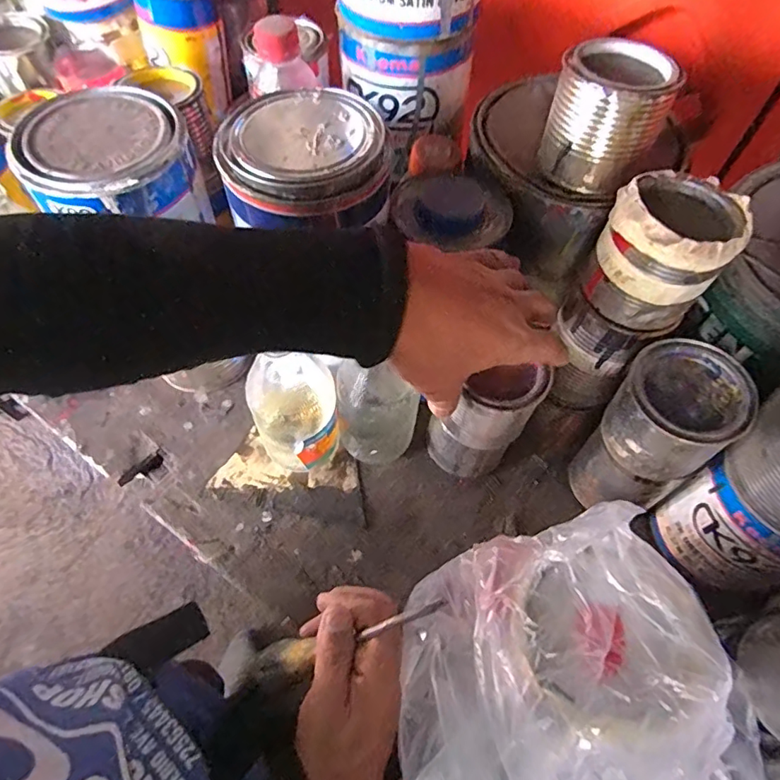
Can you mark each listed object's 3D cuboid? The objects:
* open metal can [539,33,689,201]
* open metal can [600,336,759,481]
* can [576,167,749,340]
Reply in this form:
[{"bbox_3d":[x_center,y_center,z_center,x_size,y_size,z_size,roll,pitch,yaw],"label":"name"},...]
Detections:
[{"bbox_3d":[0.141,-0.184,0.342,0.069,0.080,0.063,0,62,0],"label":"open metal can"},{"bbox_3d":[0.190,0.013,0.353,0.071,0.065,0.072,0,62,0],"label":"open metal can"},{"bbox_3d":[0.170,-0.089,0.328,0.074,0.074,0.072,32,67,15],"label":"can"}]

